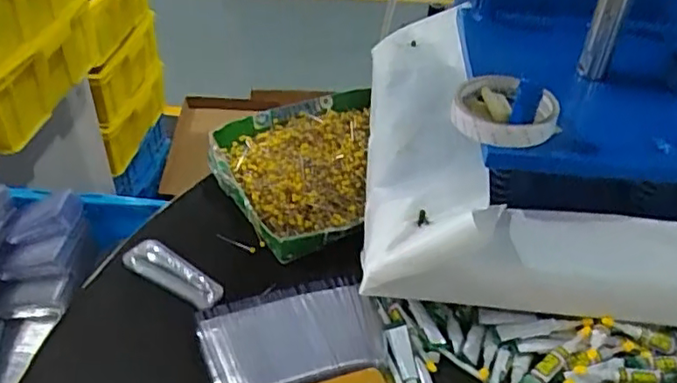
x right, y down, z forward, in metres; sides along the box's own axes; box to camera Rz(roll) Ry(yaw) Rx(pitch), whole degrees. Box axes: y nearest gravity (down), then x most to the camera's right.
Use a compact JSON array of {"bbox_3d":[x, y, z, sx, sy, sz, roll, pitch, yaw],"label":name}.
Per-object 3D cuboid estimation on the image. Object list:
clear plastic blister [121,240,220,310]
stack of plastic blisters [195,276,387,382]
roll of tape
[{"bbox_3d":[-0.154,0.075,0.575,0.111,0.018,0.030,23,42,23],"label":"clear plastic blister"},{"bbox_3d":[-0.034,0.120,0.502,0.145,0.024,0.104,-12,41,-18],"label":"stack of plastic blisters"},{"bbox_3d":[0.135,-0.068,0.517,0.084,0.030,0.084,2,39,-2],"label":"roll of tape"}]

